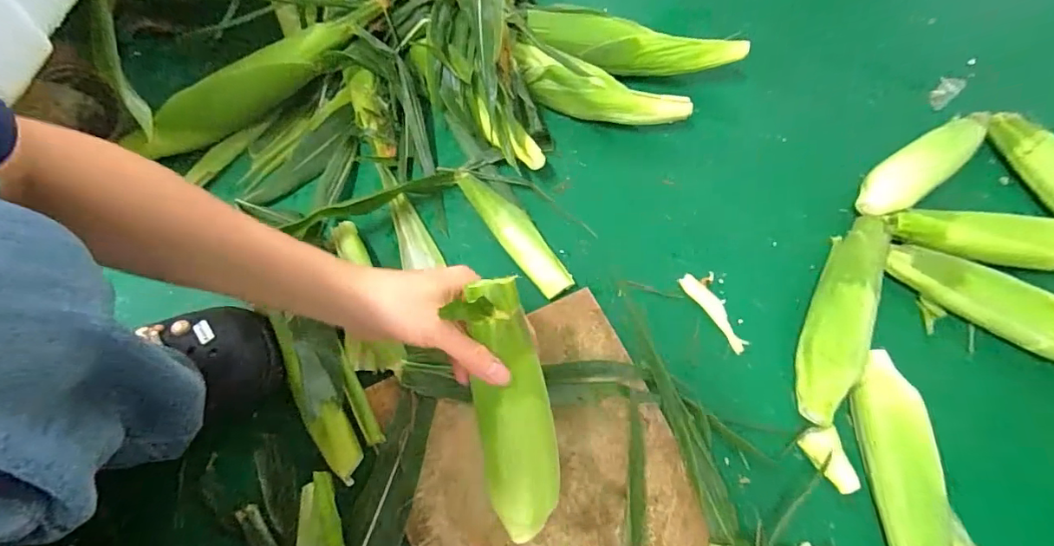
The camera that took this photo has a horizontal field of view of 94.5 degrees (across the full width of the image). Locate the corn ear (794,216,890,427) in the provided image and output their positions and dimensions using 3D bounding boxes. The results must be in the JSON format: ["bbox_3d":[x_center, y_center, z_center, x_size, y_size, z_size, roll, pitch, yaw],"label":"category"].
[{"bbox_3d":[0.328,0.036,0.509,0.057,0.058,0.242,30,71,9],"label":"corn ear"}]

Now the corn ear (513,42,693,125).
[{"bbox_3d":[0.086,-0.212,0.580,0.210,0.086,0.049,16,69,4],"label":"corn ear"}]

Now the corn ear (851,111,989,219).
[{"bbox_3d":[0.480,-0.132,0.581,0.225,0.053,0.061,-29,73,-12],"label":"corn ear"}]

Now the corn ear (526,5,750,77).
[{"bbox_3d":[0.143,-0.276,0.606,0.244,0.059,0.050,9,69,2],"label":"corn ear"}]

